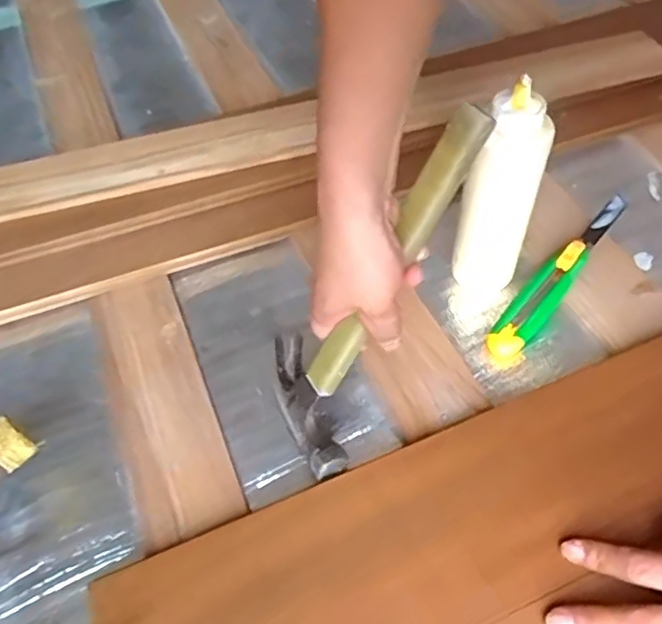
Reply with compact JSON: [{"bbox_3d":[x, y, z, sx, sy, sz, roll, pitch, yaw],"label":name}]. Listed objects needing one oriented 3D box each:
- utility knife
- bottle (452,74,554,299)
[{"bbox_3d":[0.220,-0.038,0.598,0.034,0.030,0.221,33,62,23],"label":"utility knife"},{"bbox_3d":[0.142,-0.091,0.537,0.059,0.201,0.042,29,61,20],"label":"bottle"}]

